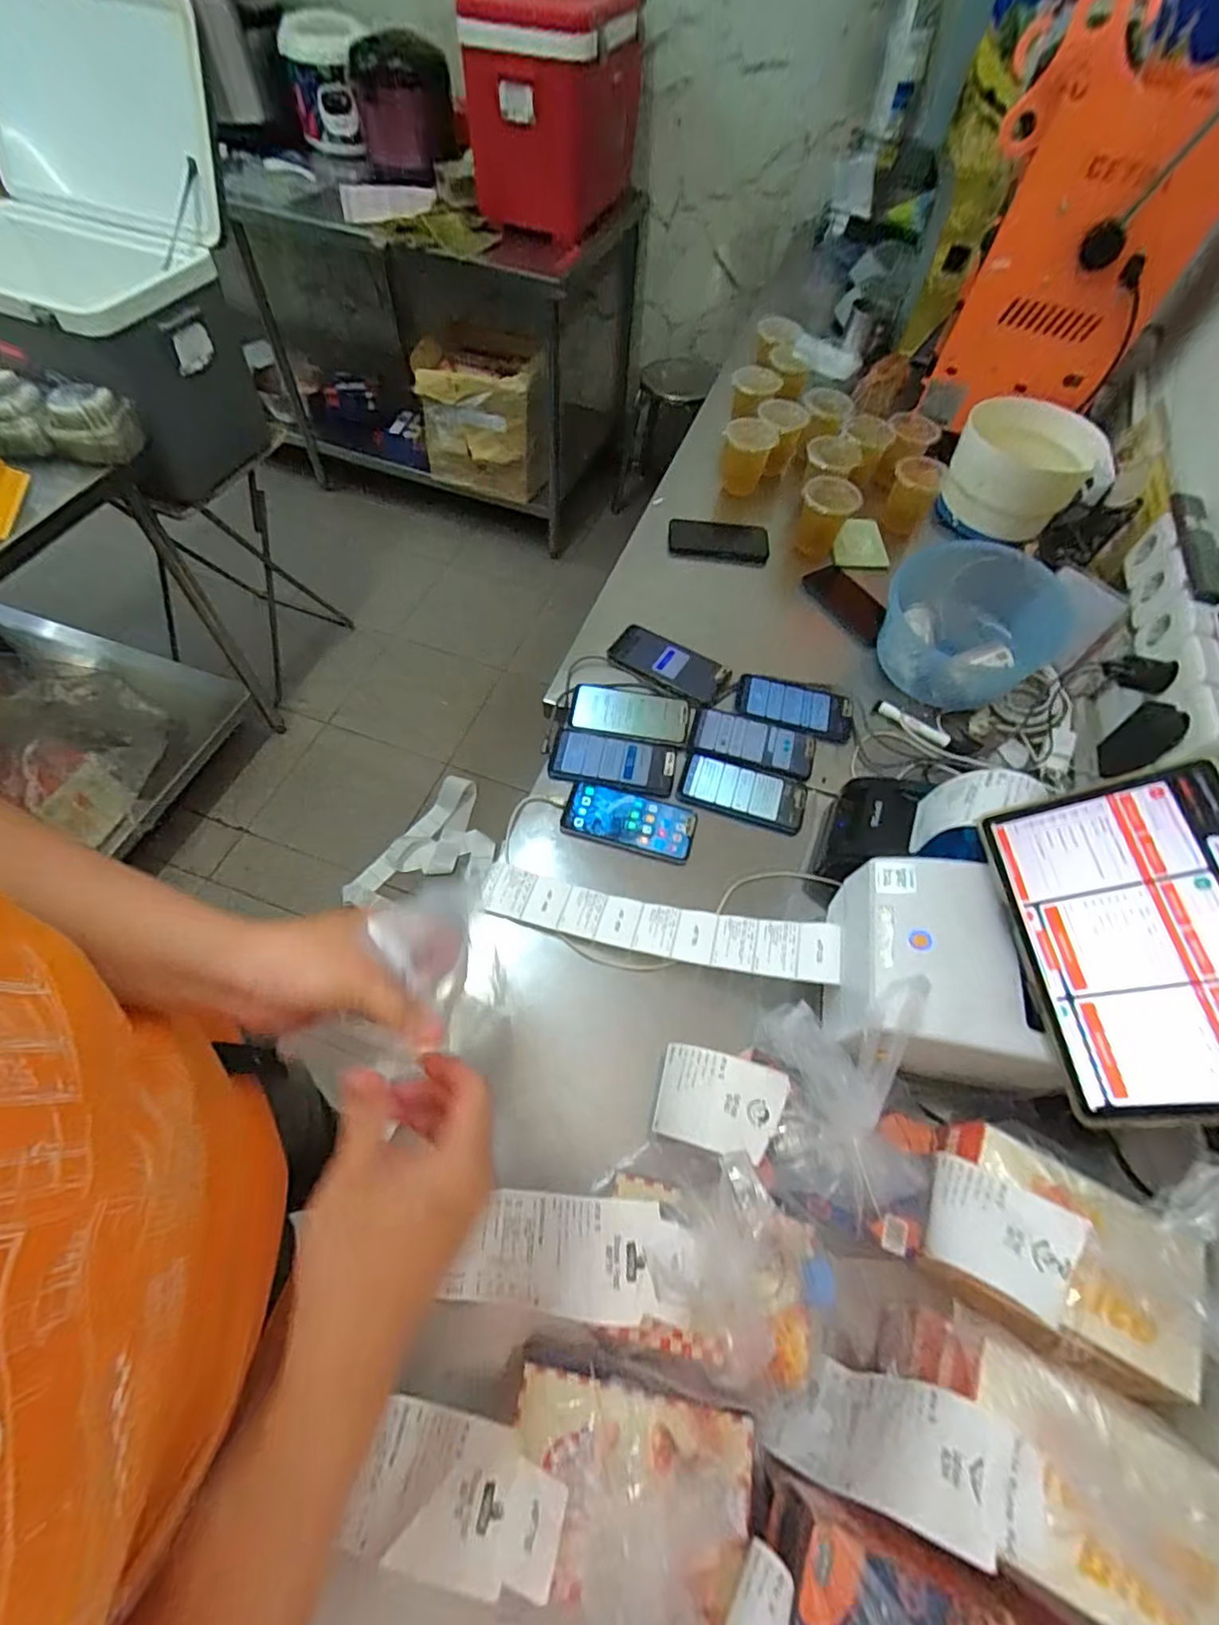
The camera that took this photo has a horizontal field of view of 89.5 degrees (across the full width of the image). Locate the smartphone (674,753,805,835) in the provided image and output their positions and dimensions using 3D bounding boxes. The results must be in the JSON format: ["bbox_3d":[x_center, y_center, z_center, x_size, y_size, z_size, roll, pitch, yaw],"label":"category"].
[{"bbox_3d":[0.172,-0.024,0.797,0.160,0.013,0.080,15,60,6],"label":"smartphone"}]

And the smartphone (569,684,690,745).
[{"bbox_3d":[0.028,-0.136,0.843,0.159,0.011,0.084,7,59,1],"label":"smartphone"}]

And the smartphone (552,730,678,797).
[{"bbox_3d":[0.005,-0.065,0.805,0.160,0.007,0.077,8,59,2],"label":"smartphone"}]

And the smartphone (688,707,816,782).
[{"bbox_3d":[0.191,-0.093,0.826,0.164,0.008,0.077,16,60,6],"label":"smartphone"}]

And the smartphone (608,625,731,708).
[{"bbox_3d":[0.088,-0.214,0.883,0.172,0.013,0.080,29,62,13],"label":"smartphone"}]

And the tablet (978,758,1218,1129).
[{"bbox_3d":[0.413,0.096,0.469,0.169,0.012,0.250,-22,57,34],"label":"tablet"}]

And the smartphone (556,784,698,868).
[{"bbox_3d":[0.024,0.010,0.762,0.161,0.004,0.079,13,60,4],"label":"smartphone"}]

